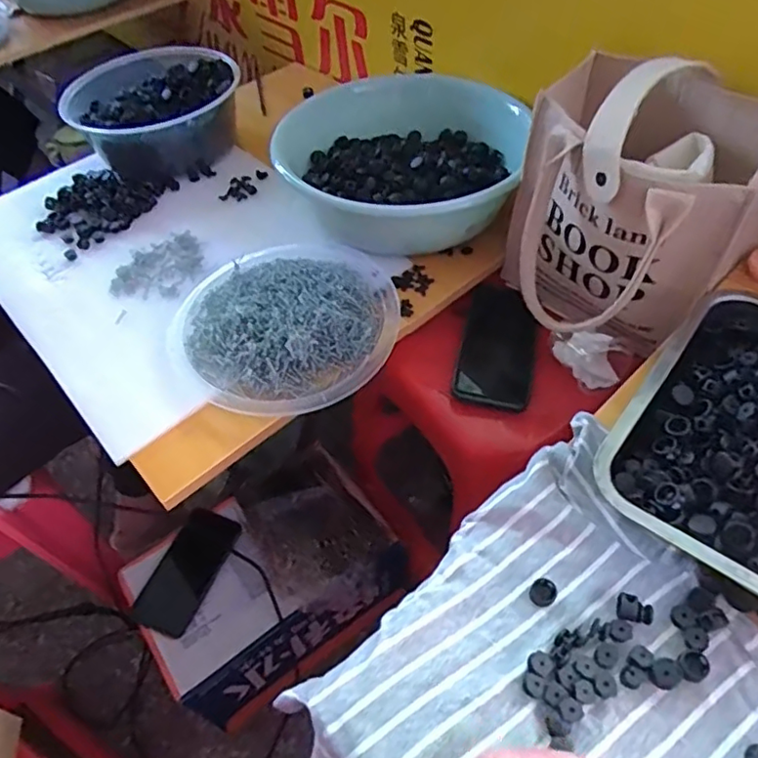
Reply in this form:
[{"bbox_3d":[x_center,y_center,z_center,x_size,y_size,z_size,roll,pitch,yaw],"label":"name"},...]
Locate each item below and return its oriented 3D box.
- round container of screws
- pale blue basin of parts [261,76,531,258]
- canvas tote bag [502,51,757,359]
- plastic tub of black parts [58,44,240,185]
[{"bbox_3d":[-0.095,-0.071,0.627,0.229,0.036,0.235,-3,52,4],"label":"round container of screws"},{"bbox_3d":[0.022,-0.261,0.718,0.270,0.092,0.224,4,53,9],"label":"pale blue basin of parts"},{"bbox_3d":[0.231,-0.159,0.572,0.209,0.220,0.211,-37,57,-21],"label":"canvas tote bag"},{"bbox_3d":[-0.306,-0.368,0.833,0.196,0.091,0.197,-3,52,4],"label":"plastic tub of black parts"}]

